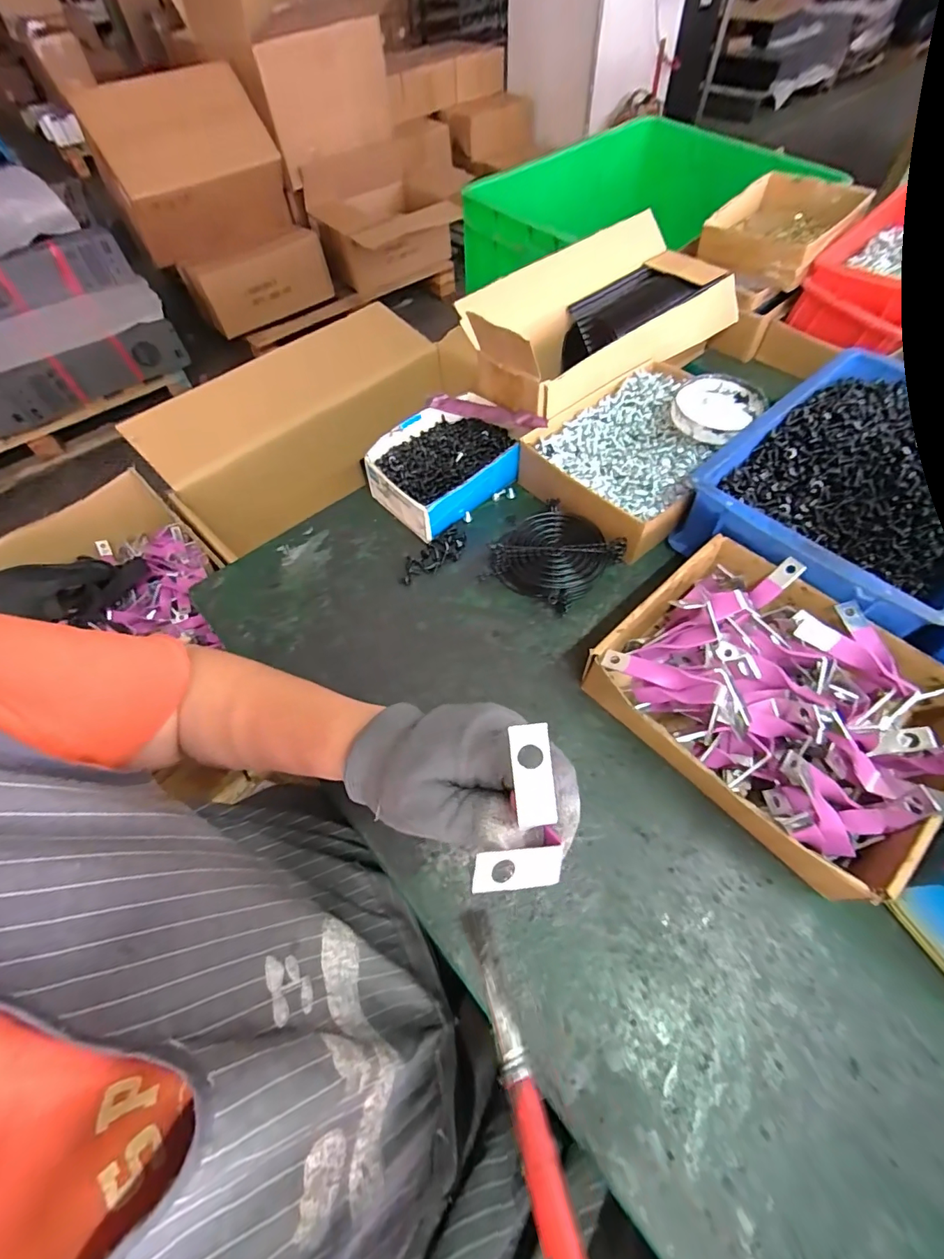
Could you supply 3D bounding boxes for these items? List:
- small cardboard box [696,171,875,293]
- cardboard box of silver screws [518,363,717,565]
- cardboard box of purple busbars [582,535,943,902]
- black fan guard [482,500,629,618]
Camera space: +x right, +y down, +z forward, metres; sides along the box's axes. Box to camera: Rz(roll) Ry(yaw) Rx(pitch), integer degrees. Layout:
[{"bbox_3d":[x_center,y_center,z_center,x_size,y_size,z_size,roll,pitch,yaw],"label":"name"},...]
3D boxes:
[{"bbox_3d":[0.391,-0.508,0.600,0.140,0.045,0.179,37,67,22],"label":"small cardboard box"},{"bbox_3d":[0.175,-0.177,0.490,0.223,0.051,0.165,-35,64,-16],"label":"cardboard box of silver screws"},{"bbox_3d":[0.218,0.044,0.342,0.189,0.079,0.209,-39,65,-18],"label":"cardboard box of purple busbars"},{"bbox_3d":[0.078,-0.068,0.446,0.089,0.031,0.095,39,69,23],"label":"black fan guard"}]

